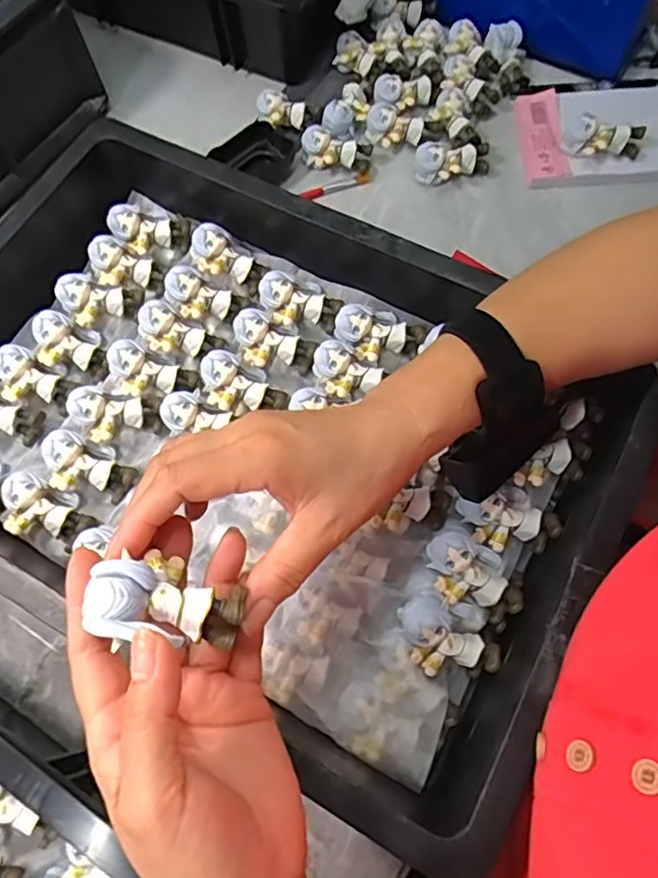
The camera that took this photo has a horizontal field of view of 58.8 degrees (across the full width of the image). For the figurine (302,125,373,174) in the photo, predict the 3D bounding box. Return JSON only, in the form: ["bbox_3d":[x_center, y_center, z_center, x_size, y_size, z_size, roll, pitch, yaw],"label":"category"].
[{"bbox_3d":[0.006,-0.257,0.523,0.061,0.027,0.032,24,72,10],"label":"figurine"}]

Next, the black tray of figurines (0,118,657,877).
[{"bbox_3d":[-0.056,-0.010,0.376,0.443,0.074,0.297,27,73,11],"label":"black tray of figurines"}]

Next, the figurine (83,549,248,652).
[{"bbox_3d":[-0.065,0.066,0.236,0.058,0.024,0.033,19,69,-16],"label":"figurine"}]

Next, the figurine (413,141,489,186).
[{"bbox_3d":[0.107,-0.240,0.507,0.063,0.028,0.027,-2,69,1],"label":"figurine"}]

